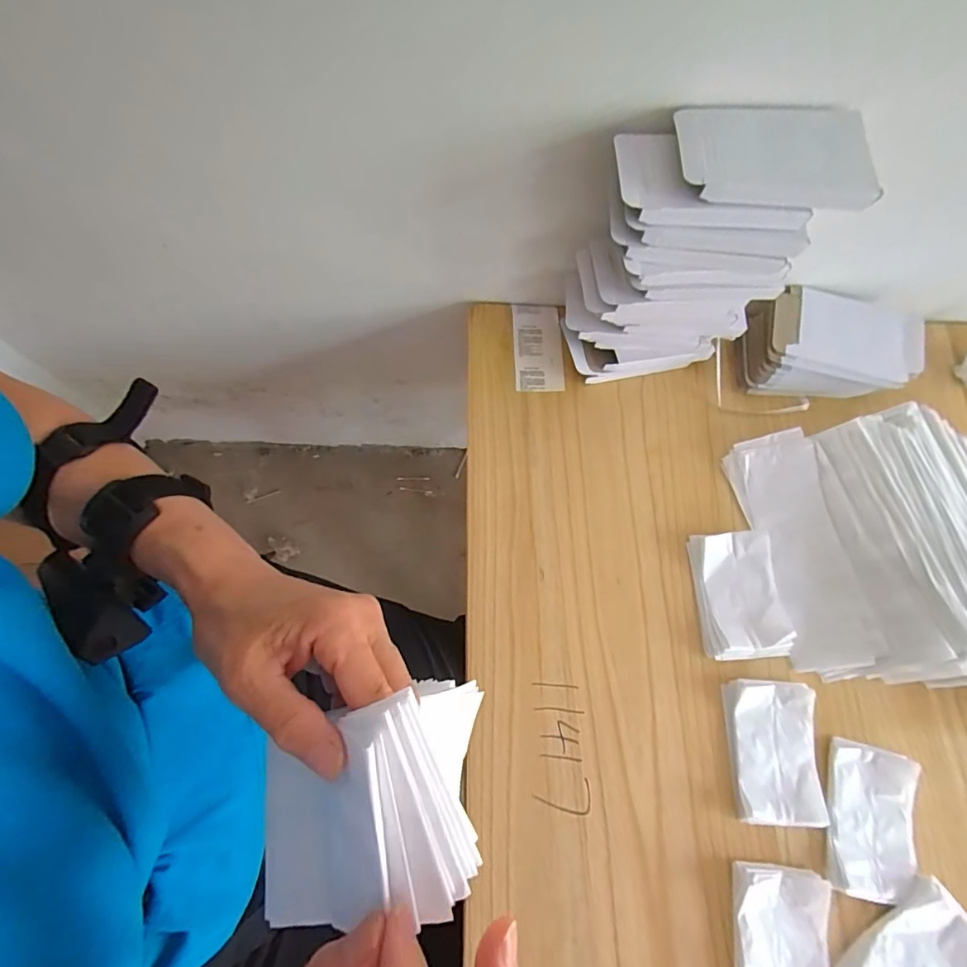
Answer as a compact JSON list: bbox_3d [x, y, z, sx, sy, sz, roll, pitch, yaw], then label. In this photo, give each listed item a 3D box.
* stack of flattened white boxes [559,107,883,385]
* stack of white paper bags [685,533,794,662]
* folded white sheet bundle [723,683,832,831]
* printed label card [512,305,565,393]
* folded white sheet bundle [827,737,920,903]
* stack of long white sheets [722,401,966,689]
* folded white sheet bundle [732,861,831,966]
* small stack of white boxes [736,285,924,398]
[{"bbox_3d":[0.197,-0.221,0.516,0.203,0.274,0.107,-1,72,-4],"label":"stack of flattened white boxes"},{"bbox_3d":[0.278,0.121,0.548,0.087,0.017,0.131,-4,72,-4],"label":"stack of white paper bags"},{"bbox_3d":[0.291,0.268,0.506,0.084,0.018,0.128,4,72,-2],"label":"folded white sheet bundle"},{"bbox_3d":[0.068,-0.171,0.637,0.059,0.006,0.118,-2,74,1],"label":"printed label card"},{"bbox_3d":[0.379,0.327,0.488,0.082,0.019,0.128,15,72,2],"label":"folded white sheet bundle"},{"bbox_3d":[0.474,0.065,0.550,0.319,0.062,0.291,-8,73,-6],"label":"stack of long white sheets"},{"bbox_3d":[0.269,0.424,0.452,0.085,0.016,0.130,9,72,0],"label":"folded white sheet bundle"},{"bbox_3d":[0.425,-0.172,0.627,0.210,0.063,0.118,5,72,-1],"label":"small stack of white boxes"}]

